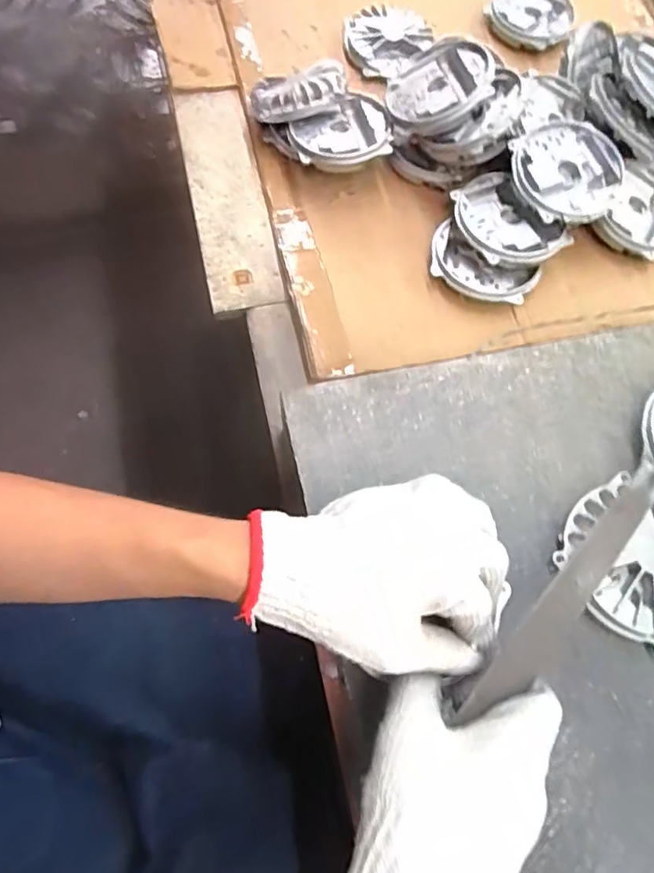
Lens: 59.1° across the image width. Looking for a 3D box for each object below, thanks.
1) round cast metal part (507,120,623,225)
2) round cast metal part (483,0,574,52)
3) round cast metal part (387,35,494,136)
[{"bbox_3d":[0.245,-0.261,0.566,0.112,0.021,0.104,1,67,-3],"label":"round cast metal part"},{"bbox_3d":[0.261,-0.540,0.737,0.103,0.027,0.104,1,67,-3],"label":"round cast metal part"},{"bbox_3d":[0.116,-0.355,0.592,0.105,0.029,0.108,-11,63,22],"label":"round cast metal part"}]

